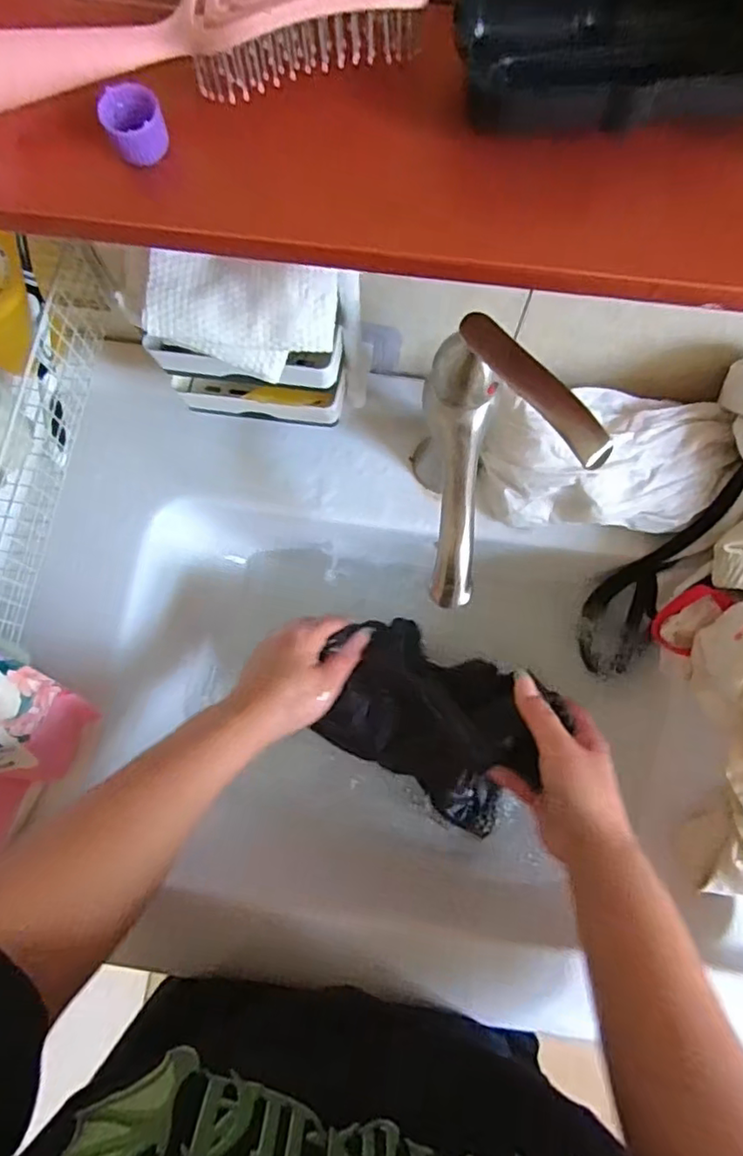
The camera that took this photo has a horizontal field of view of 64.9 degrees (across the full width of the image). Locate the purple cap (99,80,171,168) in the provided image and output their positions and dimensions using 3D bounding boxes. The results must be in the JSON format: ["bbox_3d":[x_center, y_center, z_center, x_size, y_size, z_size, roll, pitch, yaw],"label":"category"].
[{"bbox_3d":[-0.086,-0.165,0.213,0.020,0.017,0.017,-29,78,-7],"label":"purple cap"}]

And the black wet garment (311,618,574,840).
[{"bbox_3d":[0.046,0.114,0.478,0.176,0.096,0.119,29,78,7],"label":"black wet garment"}]

